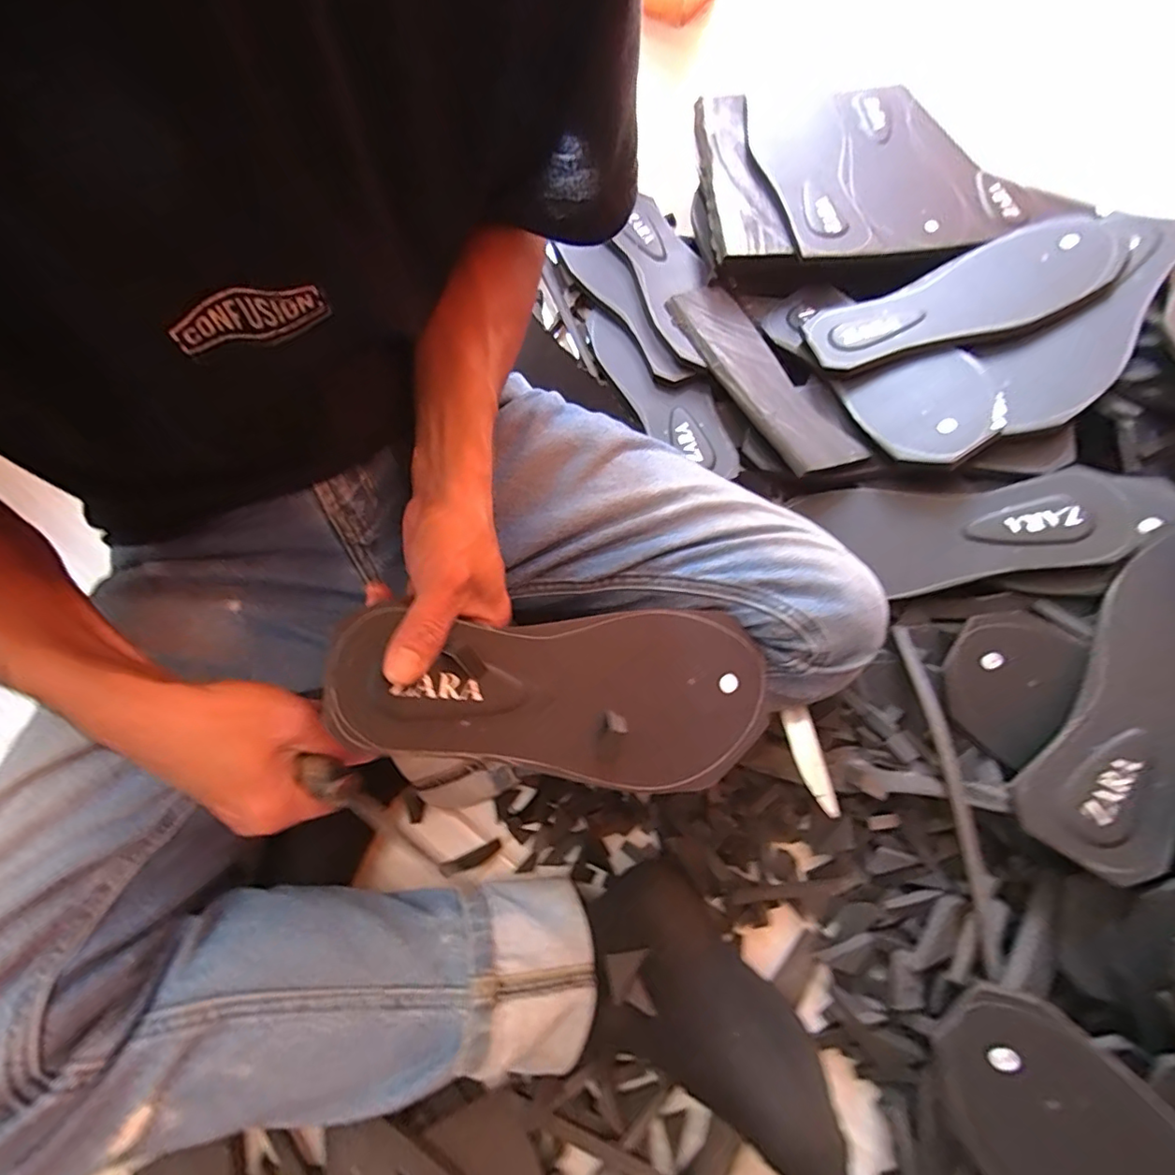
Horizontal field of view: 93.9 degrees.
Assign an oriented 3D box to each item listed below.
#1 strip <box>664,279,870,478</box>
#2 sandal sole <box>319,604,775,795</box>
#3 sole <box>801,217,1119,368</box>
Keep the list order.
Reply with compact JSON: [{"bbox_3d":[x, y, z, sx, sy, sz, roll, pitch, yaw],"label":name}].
[{"bbox_3d":[0.161,-0.205,0.524,0.065,0.012,0.250,-25,67,-6],"label":"strip"},{"bbox_3d":[-0.008,0.062,0.310,0.249,0.012,0.097,4,70,-17],"label":"sandal sole"},{"bbox_3d":[0.330,-0.256,0.491,0.246,0.032,0.096,-17,71,11],"label":"sole"}]

